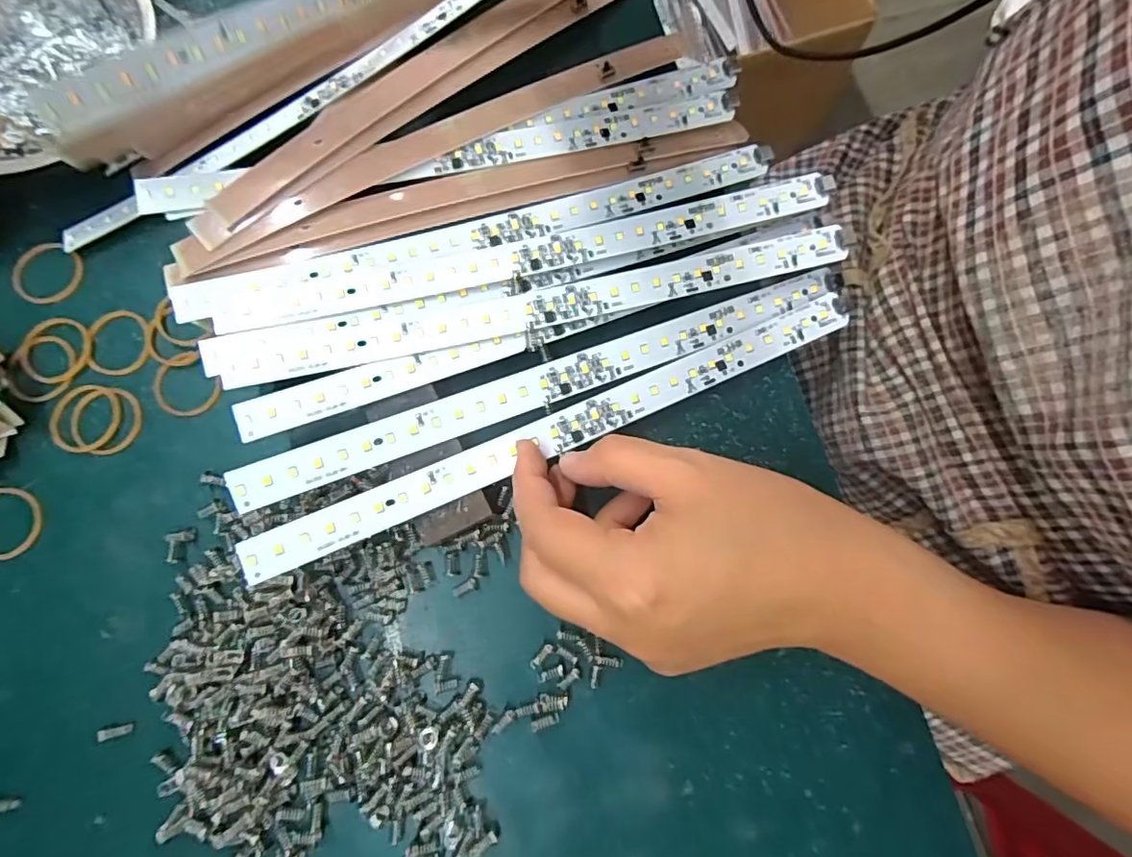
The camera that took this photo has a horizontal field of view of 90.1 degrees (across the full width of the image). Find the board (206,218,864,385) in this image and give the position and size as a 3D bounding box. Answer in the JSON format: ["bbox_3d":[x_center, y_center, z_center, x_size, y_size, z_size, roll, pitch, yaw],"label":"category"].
[{"bbox_3d":[-0.013,-0.059,0.255,0.284,0.010,0.023,-13,80,-3],"label":"board"}]

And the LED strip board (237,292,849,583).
[{"bbox_3d":[0.003,-0.002,0.249,0.281,0.010,0.014,-23,81,-10],"label":"LED strip board"}]

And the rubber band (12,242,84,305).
[{"bbox_3d":[-0.257,-0.077,0.279,0.033,0.004,0.032,0,80,-1],"label":"rubber band"}]

